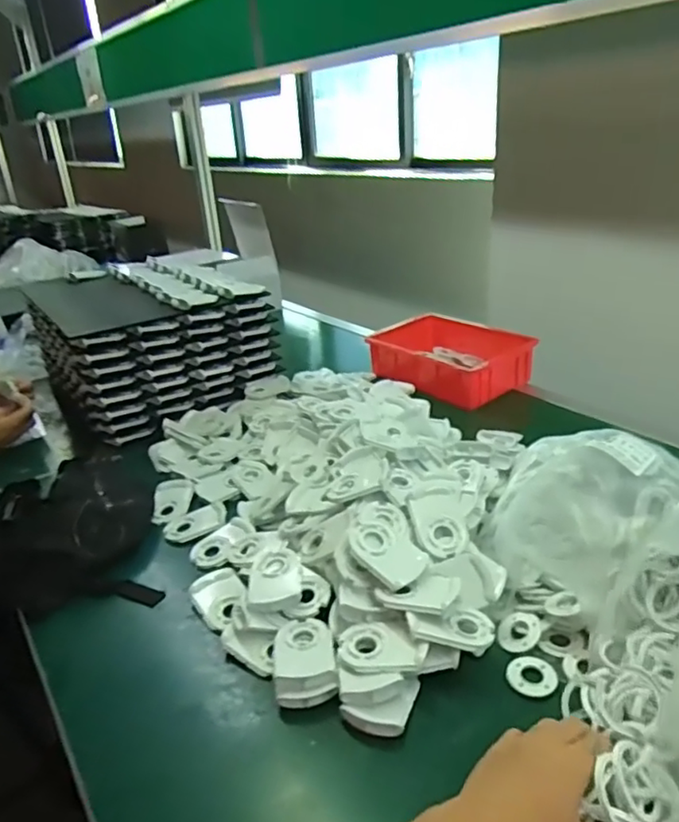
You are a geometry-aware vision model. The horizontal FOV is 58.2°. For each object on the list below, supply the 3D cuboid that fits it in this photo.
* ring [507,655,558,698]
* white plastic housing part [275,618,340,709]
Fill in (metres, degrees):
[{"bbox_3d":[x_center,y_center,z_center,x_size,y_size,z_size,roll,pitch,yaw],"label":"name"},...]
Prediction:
[{"bbox_3d":[0.184,0.252,0.582,0.045,0.004,0.047,-4,25,2],"label":"ring"},{"bbox_3d":[-0.034,0.243,0.600,0.057,0.027,0.085,-7,26,-5],"label":"white plastic housing part"}]

